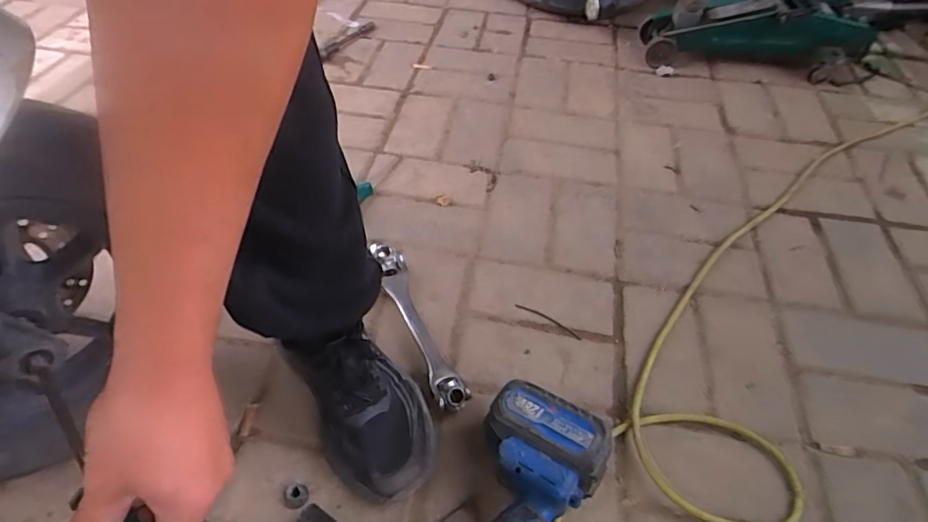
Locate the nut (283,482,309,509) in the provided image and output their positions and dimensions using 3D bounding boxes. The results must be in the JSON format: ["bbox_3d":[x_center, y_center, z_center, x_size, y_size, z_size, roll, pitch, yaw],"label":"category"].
[{"bbox_3d":[-0.163,0.226,0.521,0.022,0.009,0.026,-29,54,-26],"label":"nut"}]

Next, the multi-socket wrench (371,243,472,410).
[{"bbox_3d":[-0.056,0.075,0.649,0.038,0.035,0.243,-17,49,-17],"label":"multi-socket wrench"}]

